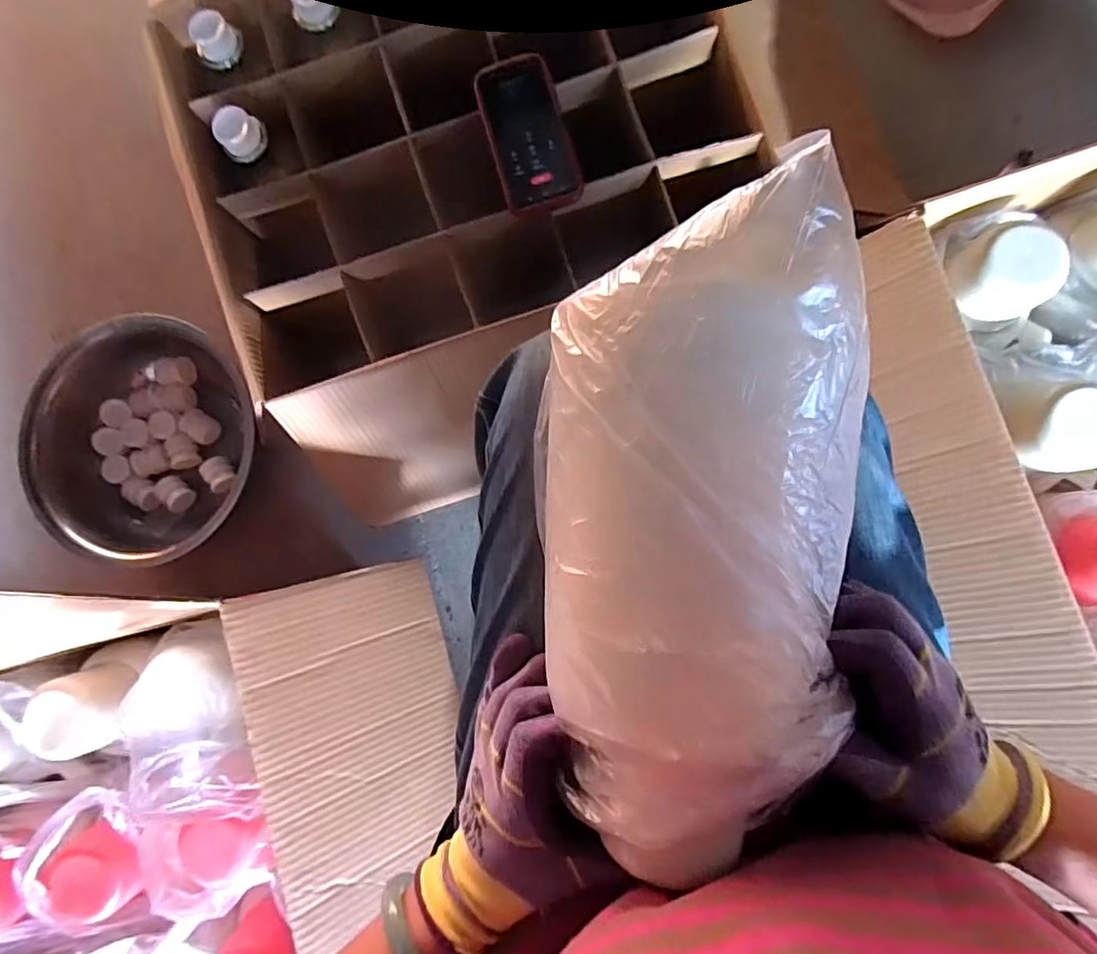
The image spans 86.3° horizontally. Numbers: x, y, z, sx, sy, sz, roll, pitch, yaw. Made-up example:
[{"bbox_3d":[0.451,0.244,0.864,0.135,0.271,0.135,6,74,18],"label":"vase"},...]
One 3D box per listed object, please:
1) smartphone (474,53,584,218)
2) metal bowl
[{"bbox_3d":[-0.021,-0.361,0.614,0.079,0.012,0.165,-15,91,4],"label":"smartphone"},{"bbox_3d":[-0.570,-0.031,0.838,0.298,0.132,0.304,0,86,5],"label":"metal bowl"}]

